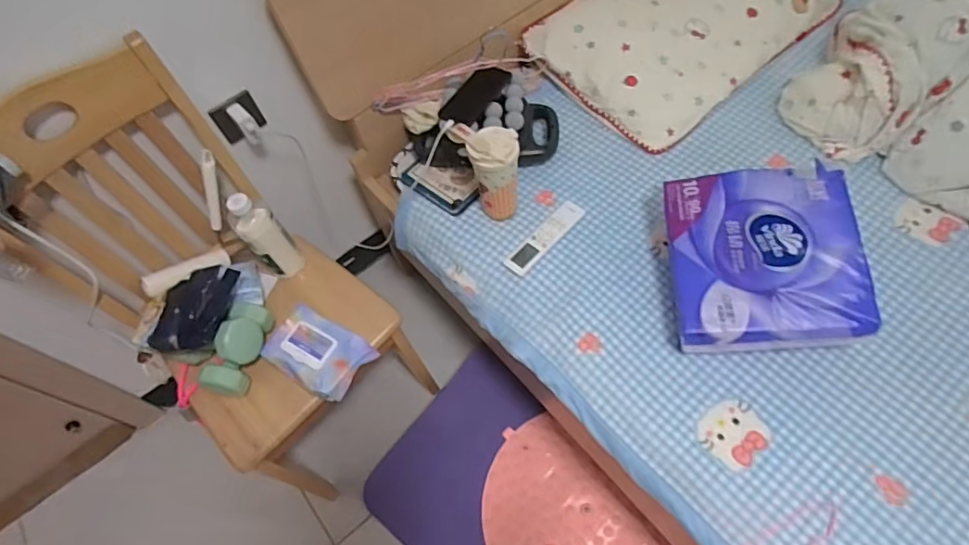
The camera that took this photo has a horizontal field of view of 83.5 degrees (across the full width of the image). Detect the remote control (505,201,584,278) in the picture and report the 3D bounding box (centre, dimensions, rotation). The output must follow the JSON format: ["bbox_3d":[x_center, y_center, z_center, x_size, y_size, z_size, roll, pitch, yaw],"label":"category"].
[{"bbox_3d":[0.119,-0.069,1.047,0.049,0.016,0.193,41,75,16],"label":"remote control"}]

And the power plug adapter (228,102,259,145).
[{"bbox_3d":[-0.454,-0.284,1.032,0.033,0.030,0.082,-35,106,-11],"label":"power plug adapter"}]

